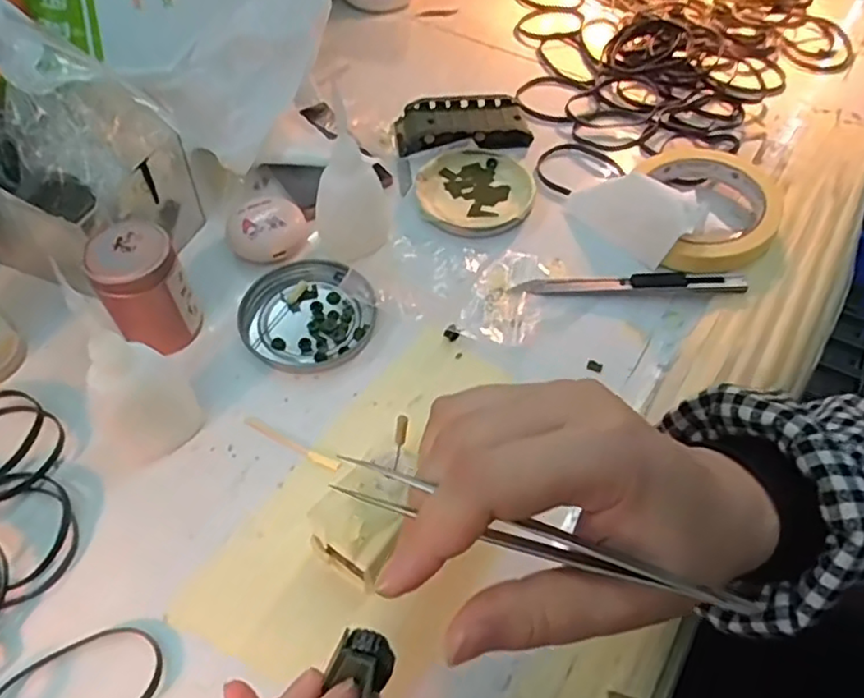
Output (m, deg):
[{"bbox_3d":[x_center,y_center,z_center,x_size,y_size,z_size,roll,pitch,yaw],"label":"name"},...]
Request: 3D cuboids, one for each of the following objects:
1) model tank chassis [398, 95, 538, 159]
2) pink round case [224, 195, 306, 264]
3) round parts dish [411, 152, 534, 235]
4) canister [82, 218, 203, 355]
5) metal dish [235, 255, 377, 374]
[{"bbox_3d":[0.023,-0.169,0.489,0.097,0.015,0.048,-7,54,-5],"label":"model tank chassis"},{"bbox_3d":[-0.103,-0.077,0.417,0.049,0.019,0.040,-37,62,-23],"label":"pink round case"},{"bbox_3d":[0.029,-0.109,0.452,0.078,0.013,0.078,0,54,0],"label":"round parts dish"},{"bbox_3d":[-0.157,-0.034,0.360,0.044,0.060,0.045,-23,57,-16],"label":"canister"},{"bbox_3d":[-0.073,-0.022,0.390,0.077,0.010,0.077,0,54,0],"label":"metal dish"}]

